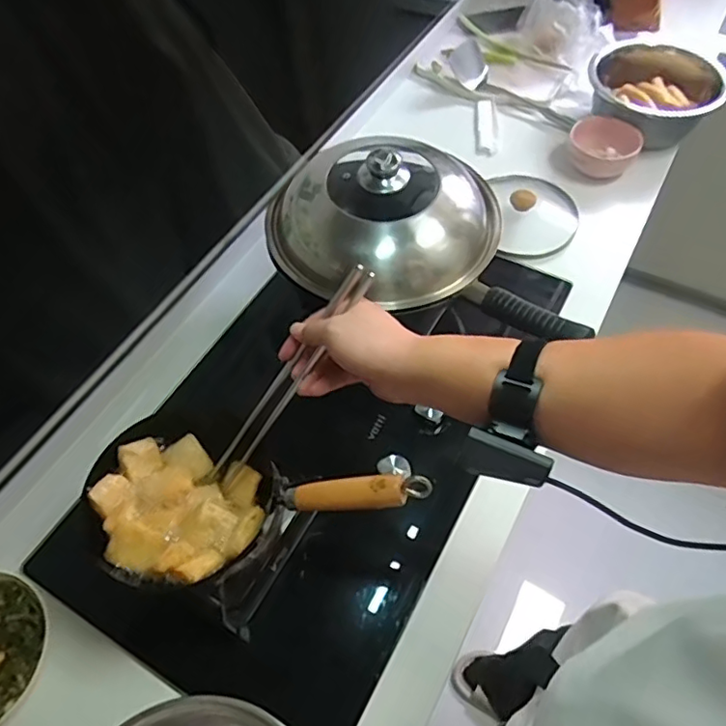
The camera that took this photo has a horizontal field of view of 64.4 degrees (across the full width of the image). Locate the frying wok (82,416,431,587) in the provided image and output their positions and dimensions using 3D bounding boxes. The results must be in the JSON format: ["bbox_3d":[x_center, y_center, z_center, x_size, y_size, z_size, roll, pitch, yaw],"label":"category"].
[{"bbox_3d":[-0.122,0.160,0.624,0.341,0.102,0.166,-1,56,16],"label":"frying wok"}]

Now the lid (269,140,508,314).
[{"bbox_3d":[0.025,-0.210,0.788,0.295,0.131,0.255,16,58,11],"label":"lid"}]

